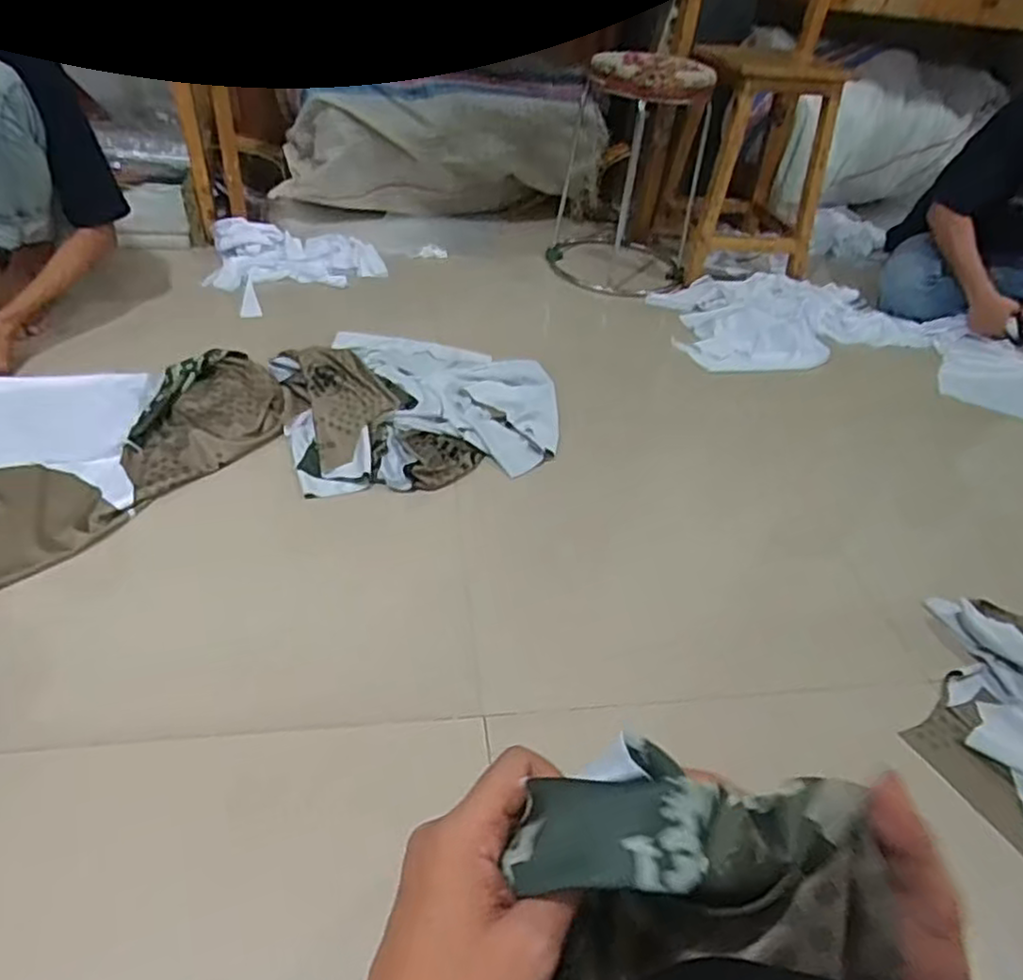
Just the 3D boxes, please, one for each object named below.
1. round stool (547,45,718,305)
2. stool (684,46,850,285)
[{"bbox_3d":[0.272,-0.717,1.584,0.311,0.500,0.348,6,40,-1],"label":"round stool"},{"bbox_3d":[0.543,-0.732,1.556,0.313,0.463,0.308,8,40,0],"label":"stool"}]

